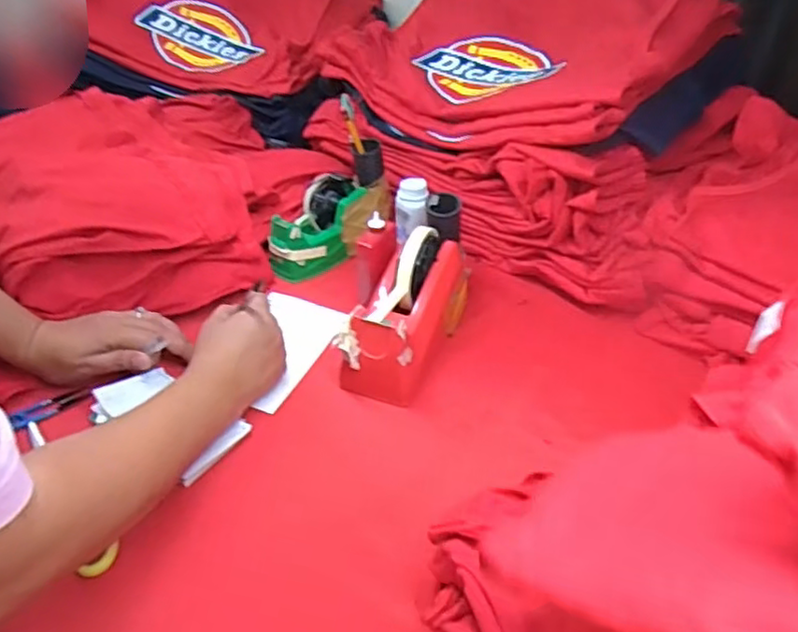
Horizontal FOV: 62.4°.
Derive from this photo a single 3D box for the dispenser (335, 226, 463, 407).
[{"bbox_3d":[0.009,-0.012,0.681,0.083,0.115,0.178,15,38,15],"label":"dispenser"}]

